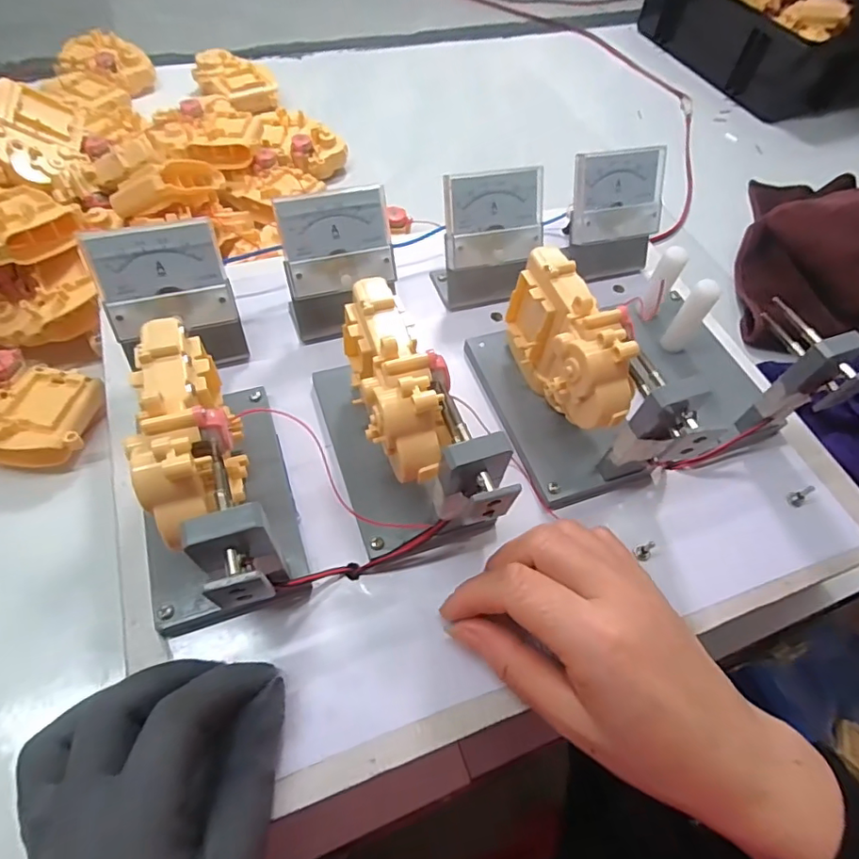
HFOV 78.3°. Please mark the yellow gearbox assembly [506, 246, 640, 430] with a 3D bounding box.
[{"bbox_3d":[0.074,-0.044,0.282,0.031,0.062,0.096,-13,60,-13],"label":"yellow gearbox assembly"}]

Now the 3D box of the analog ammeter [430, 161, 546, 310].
[{"bbox_3d":[0.042,-0.122,0.344,0.067,0.074,0.043,-14,60,-13],"label":"analog ammeter"}]

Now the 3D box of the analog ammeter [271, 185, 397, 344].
[{"bbox_3d":[-0.055,-0.100,0.320,0.067,0.071,0.041,-20,62,-16],"label":"analog ammeter"}]

